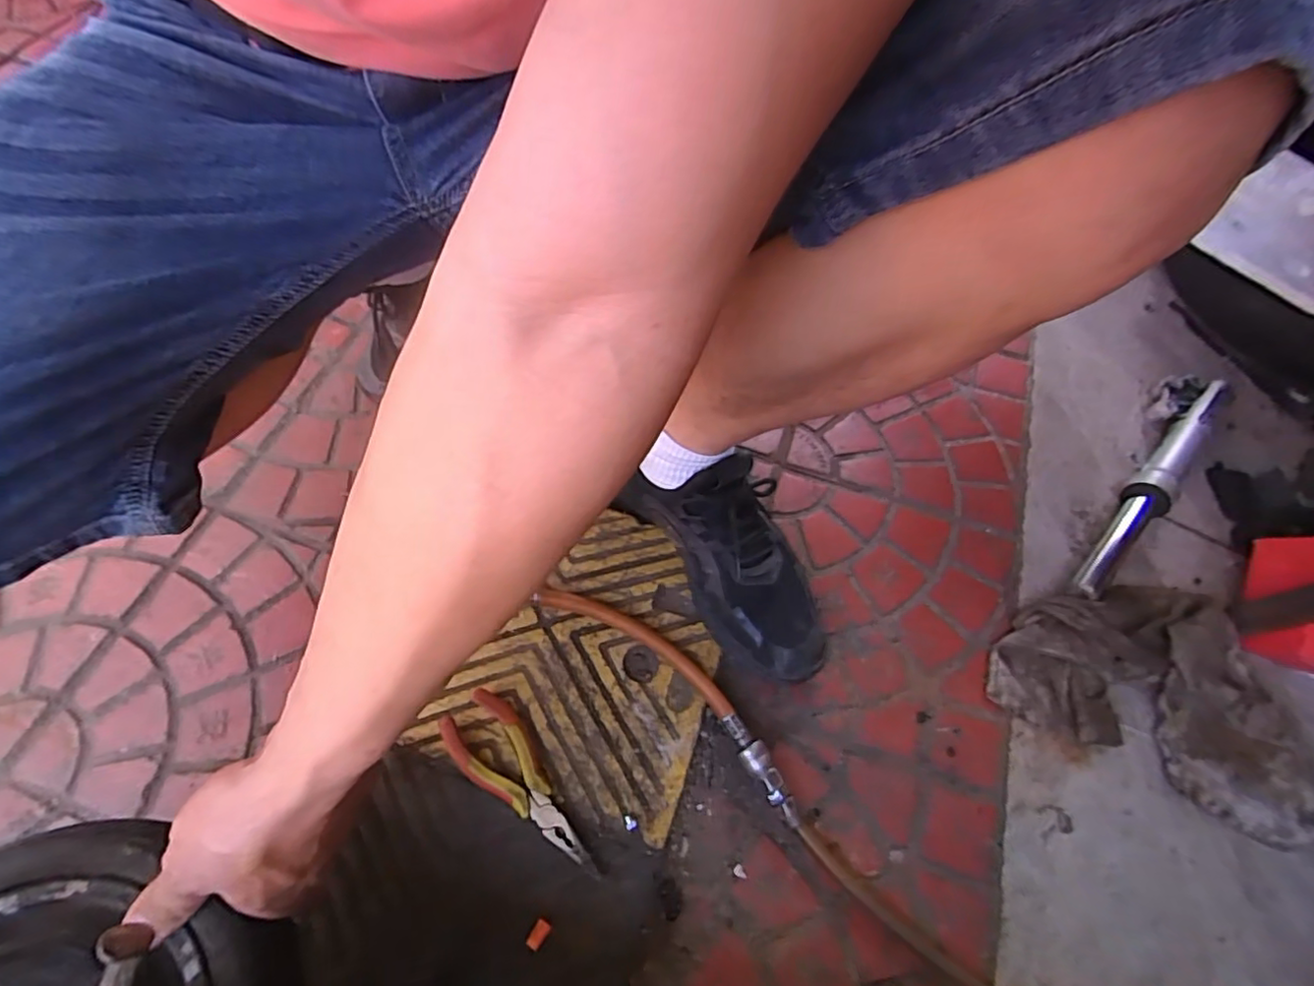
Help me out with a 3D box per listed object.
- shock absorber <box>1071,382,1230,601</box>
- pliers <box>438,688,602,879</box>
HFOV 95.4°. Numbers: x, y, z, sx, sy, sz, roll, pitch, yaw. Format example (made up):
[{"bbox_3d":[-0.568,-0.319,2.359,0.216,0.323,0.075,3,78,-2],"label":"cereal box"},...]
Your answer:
[{"bbox_3d":[0.523,-0.012,0.628,0.034,0.040,0.368,41,67,16],"label":"shock absorber"},{"bbox_3d":[-0.100,0.216,0.440,0.050,0.022,0.148,-35,75,-23],"label":"pliers"}]

